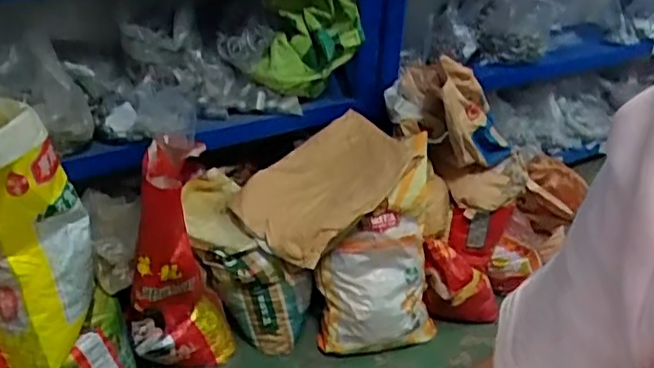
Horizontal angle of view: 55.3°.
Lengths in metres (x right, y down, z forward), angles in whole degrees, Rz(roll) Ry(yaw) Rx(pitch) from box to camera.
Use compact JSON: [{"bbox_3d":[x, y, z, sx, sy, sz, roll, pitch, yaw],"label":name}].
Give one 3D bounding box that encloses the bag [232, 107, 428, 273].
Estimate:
[{"bbox_3d":[-0.015,-0.013,1.759,0.474,0.067,0.358,-44,41,-15],"label":"bag"}]

